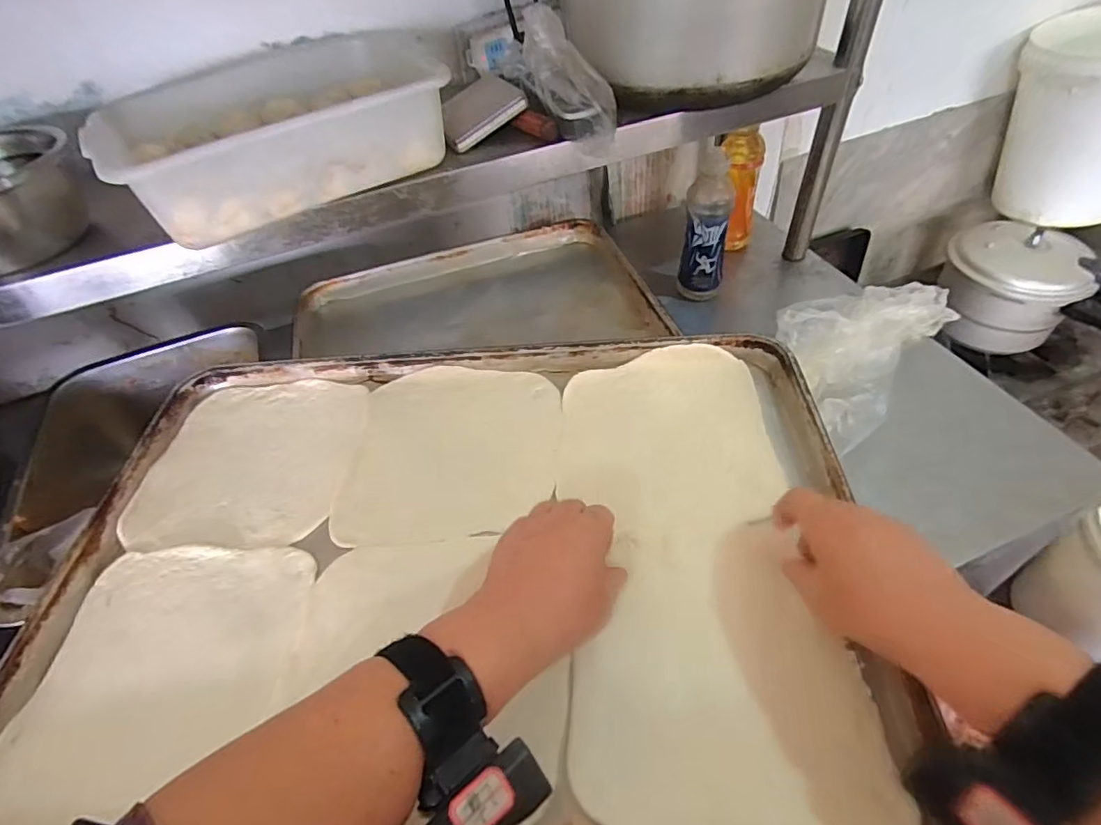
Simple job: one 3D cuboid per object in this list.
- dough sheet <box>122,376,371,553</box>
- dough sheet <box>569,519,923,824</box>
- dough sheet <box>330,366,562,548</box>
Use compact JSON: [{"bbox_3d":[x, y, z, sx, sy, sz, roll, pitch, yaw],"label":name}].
[{"bbox_3d":[-0.274,0.043,0.521,0.188,0.016,0.187,-4,48,3],"label":"dough sheet"},{"bbox_3d":[0.108,0.160,0.362,0.179,0.013,0.191,0,48,6],"label":"dough sheet"},{"bbox_3d":[-0.087,0.032,0.500,0.183,0.009,0.186,-1,48,6],"label":"dough sheet"}]

